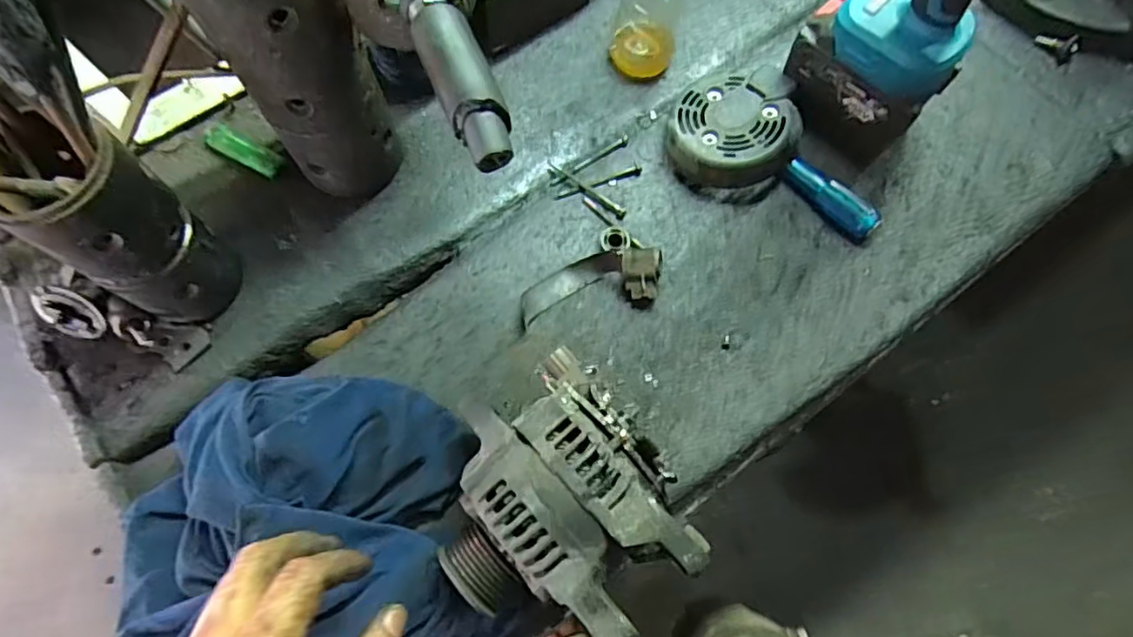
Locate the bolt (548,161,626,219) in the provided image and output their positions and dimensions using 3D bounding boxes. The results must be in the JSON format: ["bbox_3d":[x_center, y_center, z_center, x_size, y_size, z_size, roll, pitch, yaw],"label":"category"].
[{"bbox_3d":[0.017,-0.116,0.548,0.085,0.007,0.008,36,75,12],"label":"bolt"}]

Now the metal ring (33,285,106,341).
[{"bbox_3d":[-0.389,-0.003,0.478,0.050,0.010,0.038,23,109,-17],"label":"metal ring"}]

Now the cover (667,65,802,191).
[{"bbox_3d":[0.150,-0.168,0.548,0.117,0.042,0.112,6,70,3],"label":"cover"}]

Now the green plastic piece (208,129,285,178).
[{"bbox_3d":[-0.294,-0.152,0.555,0.075,0.010,0.023,25,72,9],"label":"green plastic piece"}]

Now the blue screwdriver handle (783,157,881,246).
[{"bbox_3d":[0.233,-0.106,0.541,0.023,0.031,0.092,-41,75,-13],"label":"blue screwdriver handle"}]

